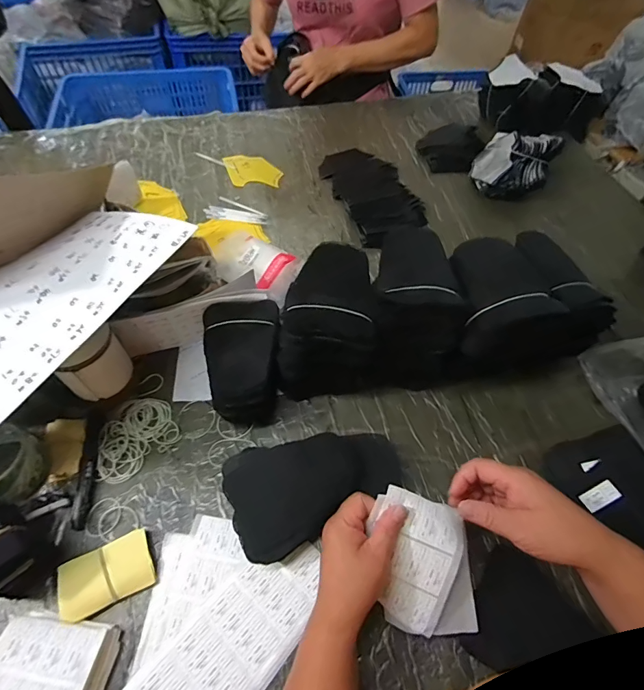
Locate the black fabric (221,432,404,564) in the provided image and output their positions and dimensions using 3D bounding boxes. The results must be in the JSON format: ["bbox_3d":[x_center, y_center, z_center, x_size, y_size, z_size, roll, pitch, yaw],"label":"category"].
[{"bbox_3d":[-0.006,0.171,0.486,0.206,0.057,0.118,-15,58,-12],"label":"black fabric"}]

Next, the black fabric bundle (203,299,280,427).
[{"bbox_3d":[-0.107,0.023,0.556,0.100,0.096,0.167,-6,57,-6],"label":"black fabric bundle"}]

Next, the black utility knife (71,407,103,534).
[{"bbox_3d":[-0.294,0.152,0.502,0.020,0.012,0.146,-7,57,-7],"label":"black utility knife"}]

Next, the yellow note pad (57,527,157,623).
[{"bbox_3d":[-0.236,0.251,0.437,0.091,0.007,0.060,-21,63,-22],"label":"yellow note pad"}]

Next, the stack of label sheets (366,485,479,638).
[{"bbox_3d":[0.097,0.212,0.398,0.096,0.020,0.137,-9,86,5],"label":"stack of label sheets"}]

